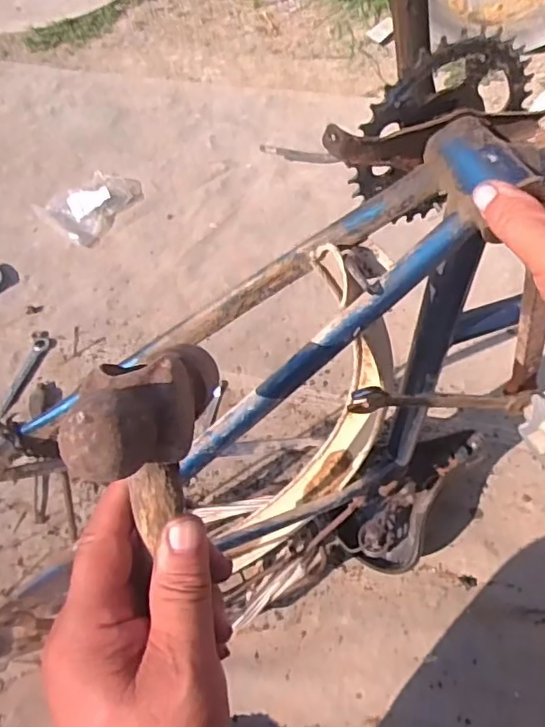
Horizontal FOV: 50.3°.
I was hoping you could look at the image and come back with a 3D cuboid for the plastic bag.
[{"bbox_3d":[-0.366,-0.332,1.207,0.141,0.025,0.193,43,66,7],"label":"plastic bag"}]

